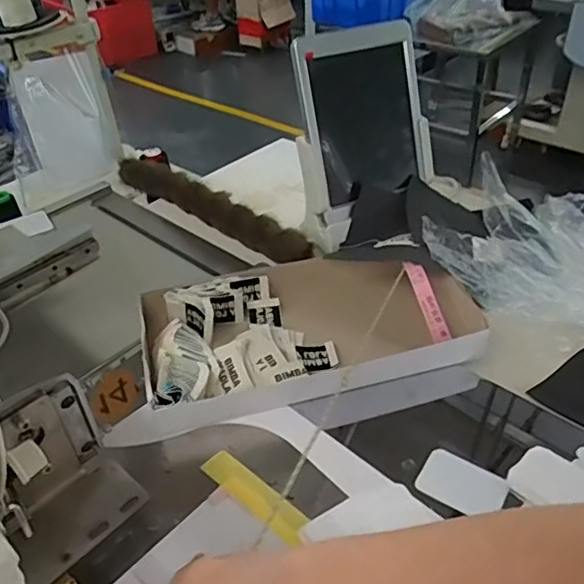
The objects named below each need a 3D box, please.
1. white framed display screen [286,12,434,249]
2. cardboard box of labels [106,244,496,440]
[{"bbox_3d":[0.084,-0.189,0.692,0.153,0.232,0.033,-14,19,-12],"label":"white framed display screen"},{"bbox_3d":[0.005,0.040,0.565,0.337,0.044,0.183,-8,39,-8],"label":"cardboard box of labels"}]

